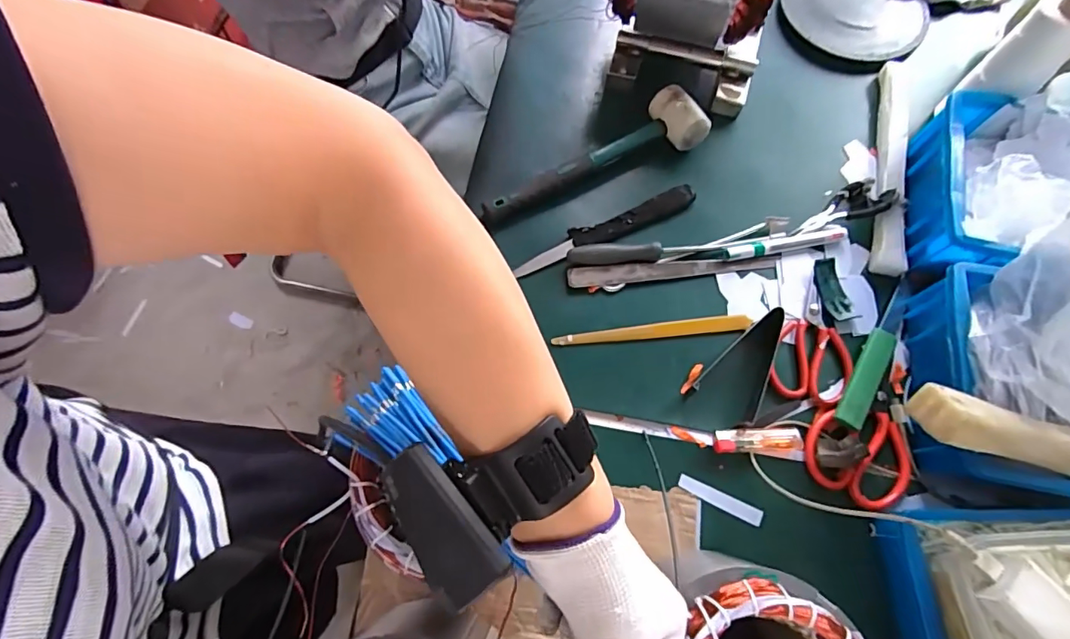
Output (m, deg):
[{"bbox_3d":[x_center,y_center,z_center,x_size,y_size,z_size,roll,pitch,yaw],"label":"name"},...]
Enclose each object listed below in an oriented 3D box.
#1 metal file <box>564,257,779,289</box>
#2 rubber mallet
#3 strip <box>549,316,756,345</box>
[{"bbox_3d":[0.155,-0.054,0.556,0.235,0.005,0.024,-4,80,-4],"label":"metal file"},{"bbox_3d":[0.069,-0.195,0.592,0.288,0.050,0.067,-22,72,-7],"label":"rubber mallet"},{"bbox_3d":[0.125,0.012,0.528,0.210,0.008,0.017,-6,71,-2],"label":"strip"}]

